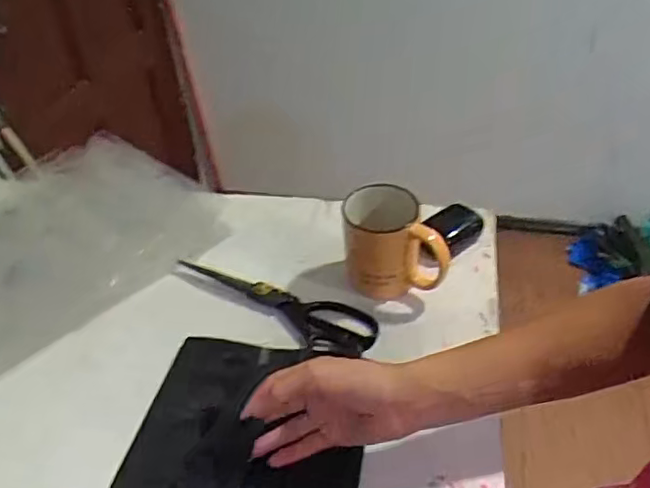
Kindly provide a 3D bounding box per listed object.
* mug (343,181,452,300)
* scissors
[{"bbox_3d":[0.072,-0.003,0.637,0.104,0.097,0.091,-1,40,0],"label":"mug"},{"bbox_3d":[-0.057,0.059,0.646,0.240,0.012,0.061,21,45,23],"label":"scissors"}]

